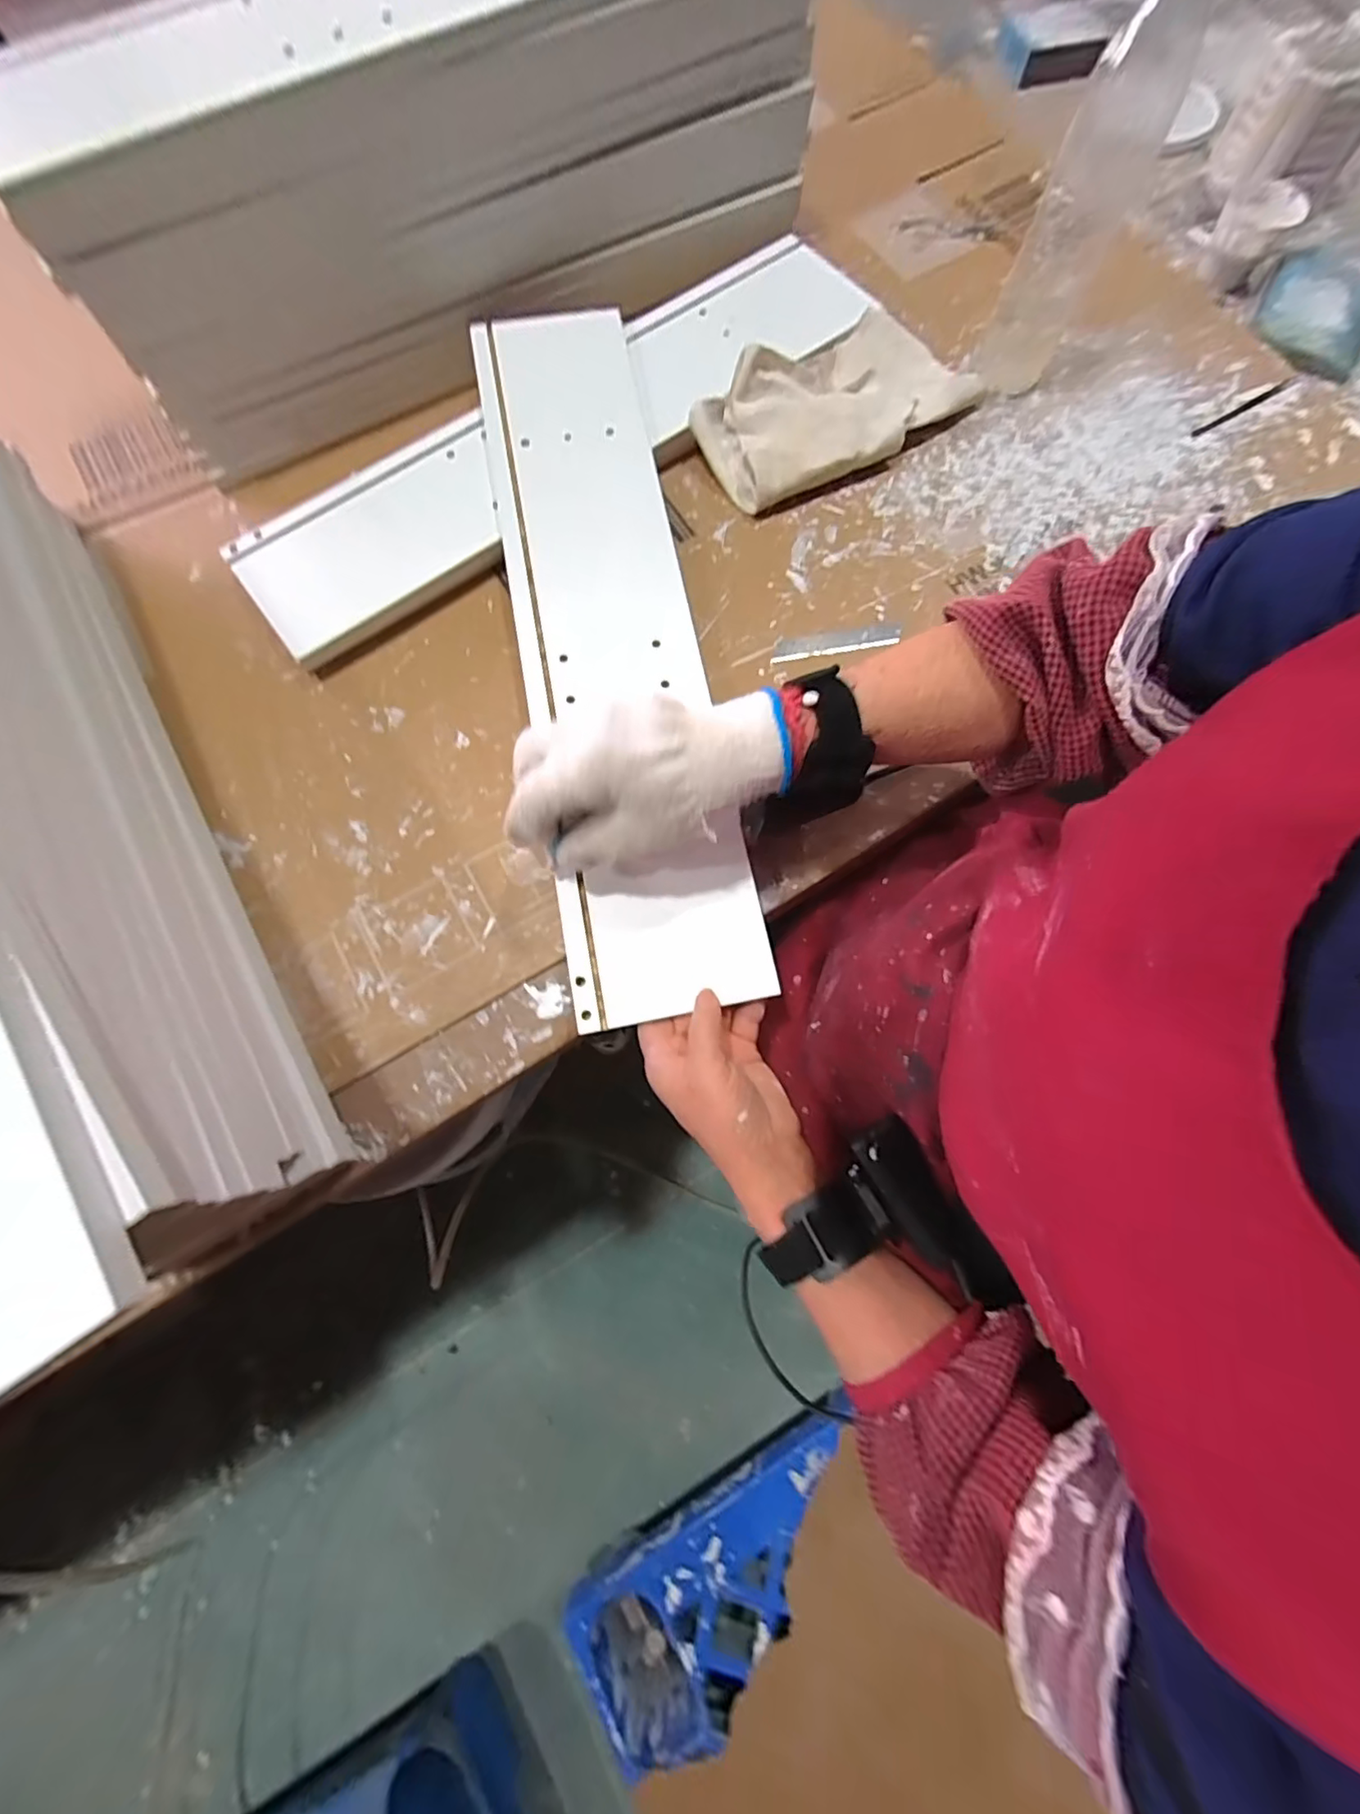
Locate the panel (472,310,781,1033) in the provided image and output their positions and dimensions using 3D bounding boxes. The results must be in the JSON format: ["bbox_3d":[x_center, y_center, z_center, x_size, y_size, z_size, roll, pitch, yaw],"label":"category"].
[{"bbox_3d":[-0.052,-0.197,0.405,0.120,0.025,0.540,-11,77,-3],"label":"panel"}]

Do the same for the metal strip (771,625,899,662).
[{"bbox_3d":[0.118,-0.201,0.444,0.099,0.004,0.016,-11,82,-4],"label":"metal strip"}]

